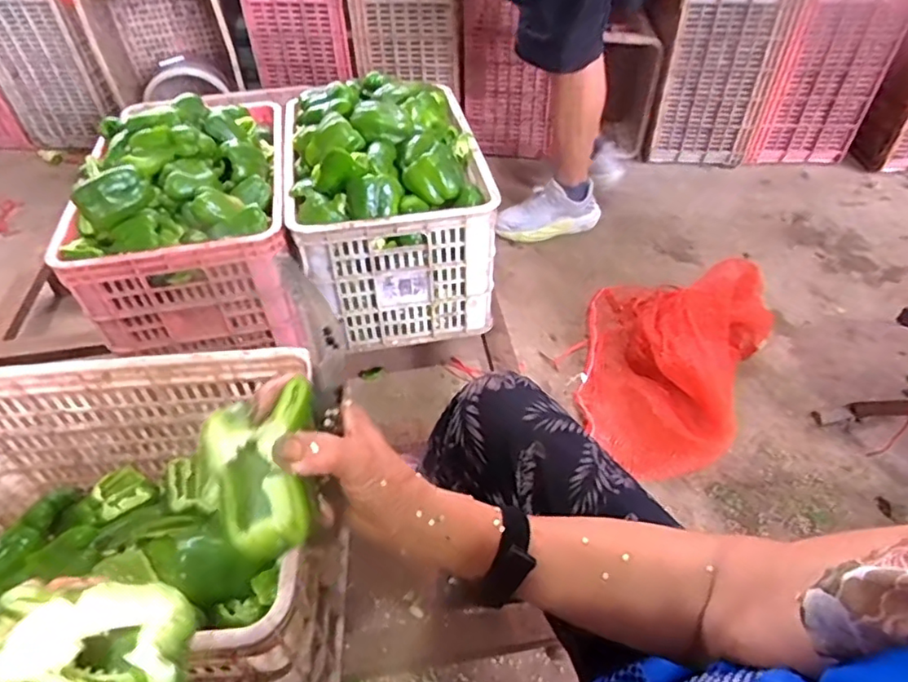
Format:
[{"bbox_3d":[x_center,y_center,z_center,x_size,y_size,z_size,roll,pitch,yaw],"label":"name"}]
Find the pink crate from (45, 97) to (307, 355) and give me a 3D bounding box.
[{"bbox_3d":[-0.443,-0.230,1.023,0.320,0.288,0.400,-8,47,-6],"label":"pink crate"}]

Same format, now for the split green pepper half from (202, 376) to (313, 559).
[{"bbox_3d":[-0.110,0.082,0.377,0.074,0.045,0.096,-27,66,15],"label":"split green pepper half"}]

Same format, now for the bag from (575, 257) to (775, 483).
[{"bbox_3d":[0.374,0.036,1.038,0.311,0.174,0.379,16,49,16],"label":"bag"}]

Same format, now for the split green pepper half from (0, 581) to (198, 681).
[{"bbox_3d":[-0.179,0.158,0.278,0.098,0.048,0.078,14,22,-10],"label":"split green pepper half"}]

